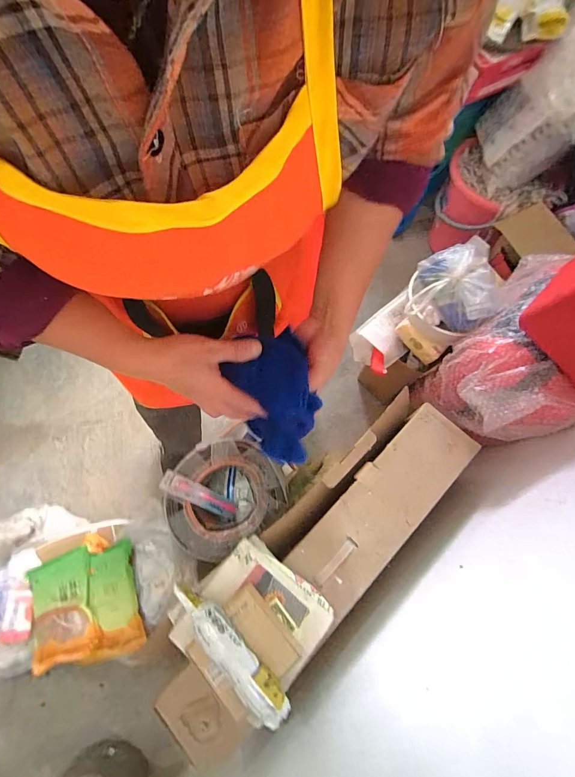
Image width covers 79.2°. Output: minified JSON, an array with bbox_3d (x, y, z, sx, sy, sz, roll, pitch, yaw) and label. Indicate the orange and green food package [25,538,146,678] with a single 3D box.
[{"bbox_3d":[-0.418,0.442,0.705,0.209,0.034,0.213,-17,74,-12],"label":"orange and green food package"}]

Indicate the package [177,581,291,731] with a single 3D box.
[{"bbox_3d":[-0.100,0.433,0.576,0.256,0.047,0.061,44,72,9],"label":"package"}]

